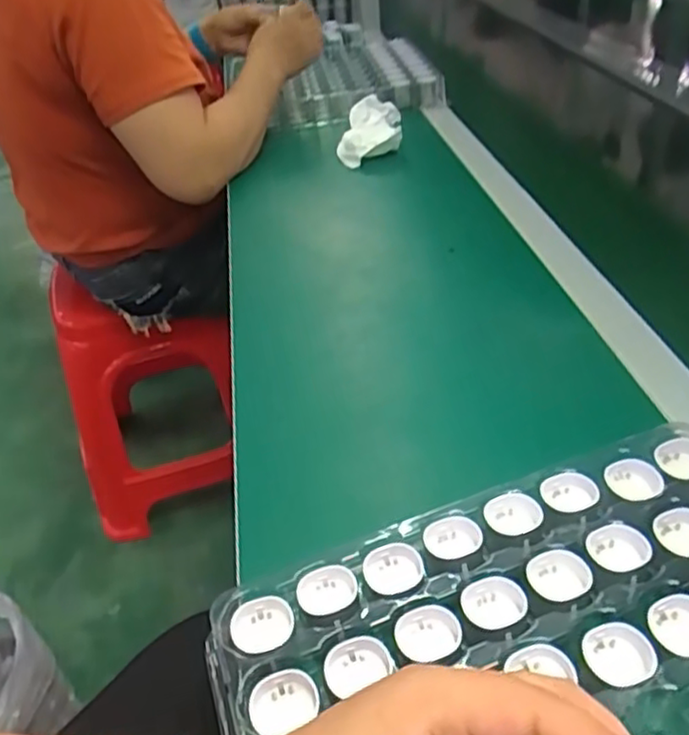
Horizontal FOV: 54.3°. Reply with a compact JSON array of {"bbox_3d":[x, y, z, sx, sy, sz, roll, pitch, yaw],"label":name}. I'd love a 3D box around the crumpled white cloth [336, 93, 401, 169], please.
[{"bbox_3d":[0.035,-0.327,0.924,0.084,0.028,0.180,-3,39,5],"label":"crumpled white cloth"}]

